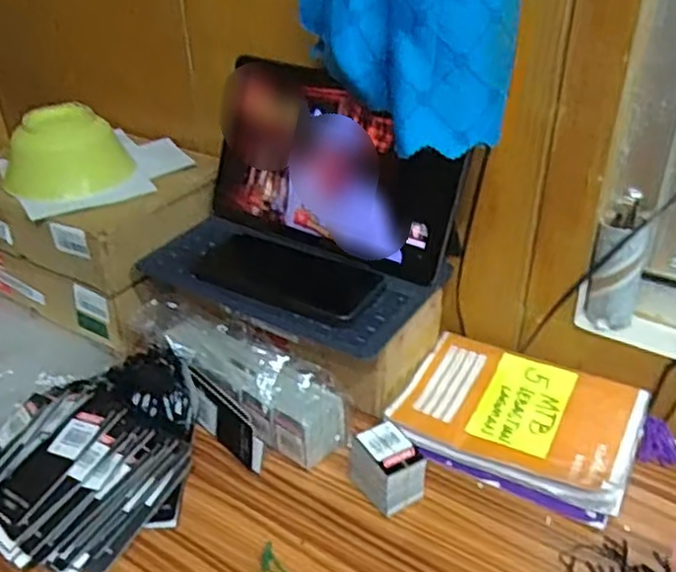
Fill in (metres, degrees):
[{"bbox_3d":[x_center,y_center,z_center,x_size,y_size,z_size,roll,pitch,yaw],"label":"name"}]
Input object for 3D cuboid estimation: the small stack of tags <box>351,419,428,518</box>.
[{"bbox_3d":[0.039,0.152,0.572,0.046,0.052,0.057,-23,39,-30],"label":"small stack of tags"}]

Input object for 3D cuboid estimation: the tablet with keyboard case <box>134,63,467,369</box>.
[{"bbox_3d":[-0.039,-0.082,0.647,0.277,0.155,0.166,19,38,28],"label":"tablet with keyboard case"}]

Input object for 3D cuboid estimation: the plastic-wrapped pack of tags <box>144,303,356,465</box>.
[{"bbox_3d":[-0.099,0.078,0.660,0.241,0.086,0.080,24,40,33],"label":"plastic-wrapped pack of tags"}]

